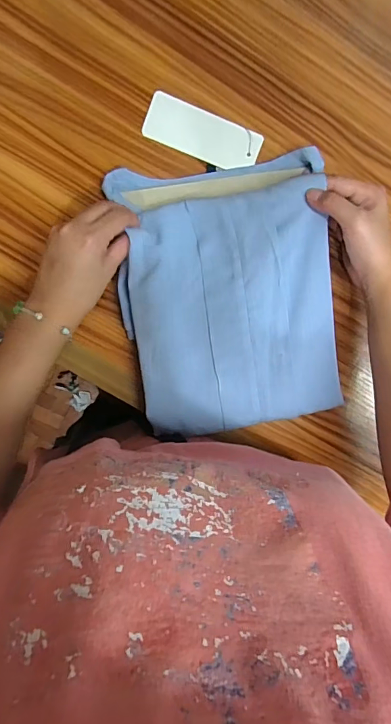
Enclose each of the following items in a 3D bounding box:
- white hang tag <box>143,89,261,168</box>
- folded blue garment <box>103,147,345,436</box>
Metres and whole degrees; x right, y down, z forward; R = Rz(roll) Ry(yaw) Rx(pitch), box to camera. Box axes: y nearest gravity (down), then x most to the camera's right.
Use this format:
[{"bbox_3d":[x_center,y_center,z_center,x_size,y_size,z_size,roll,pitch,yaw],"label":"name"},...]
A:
[{"bbox_3d":[0.008,-0.232,0.430,0.117,0.004,0.044,20,99,-6],"label":"white hang tag"},{"bbox_3d":[0.034,-0.066,0.435,0.207,0.041,0.265,-10,98,-2],"label":"folded blue garment"}]

